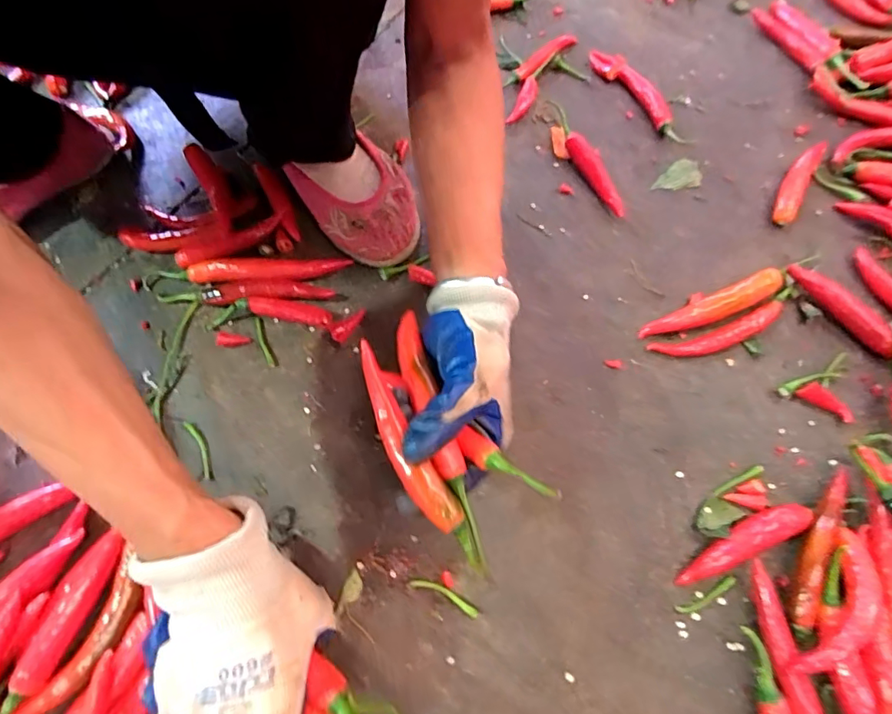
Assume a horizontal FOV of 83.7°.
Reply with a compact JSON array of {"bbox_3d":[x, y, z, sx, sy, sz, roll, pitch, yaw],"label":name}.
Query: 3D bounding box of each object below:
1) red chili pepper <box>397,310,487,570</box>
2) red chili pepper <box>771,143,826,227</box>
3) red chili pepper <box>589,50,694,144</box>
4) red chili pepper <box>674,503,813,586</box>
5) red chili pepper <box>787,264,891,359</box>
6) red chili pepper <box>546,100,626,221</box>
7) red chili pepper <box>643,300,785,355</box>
[{"bbox_3d":[-0.009,0.041,0.324,0.021,0.026,0.179,-16,65,-6],"label":"red chili pepper"},{"bbox_3d":[0.348,-0.174,0.493,0.023,0.017,0.116,30,70,13],"label":"red chili pepper"},{"bbox_3d":[0.209,-0.283,0.543,0.035,0.018,0.161,-24,68,-9],"label":"red chili pepper"},{"bbox_3d":[0.217,0.134,0.361,0.107,0.021,0.023,-23,68,-9],"label":"red chili pepper"},{"bbox_3d":[0.341,-0.043,0.429,0.017,0.016,0.103,-34,70,-13],"label":"red chili pepper"},{"bbox_3d":[0.137,-0.204,0.503,0.018,0.026,0.155,-20,67,-8],"label":"red chili pepper"},{"bbox_3d":[0.237,-0.021,0.429,0.121,0.015,0.023,-17,67,-7],"label":"red chili pepper"}]

